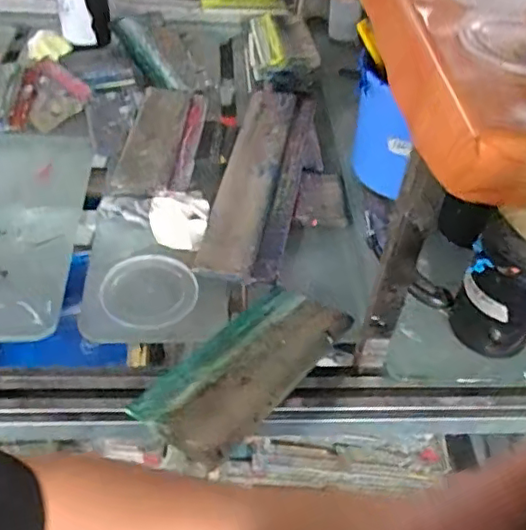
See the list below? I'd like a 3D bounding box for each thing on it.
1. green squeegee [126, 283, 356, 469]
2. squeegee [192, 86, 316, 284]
[{"bbox_3d":[-0.017,0.117,0.731,0.127,0.025,0.291,23,36,28],"label":"green squeegee"},{"bbox_3d":[0.002,-0.166,1.032,0.121,0.031,0.506,8,43,4],"label":"squeegee"}]

